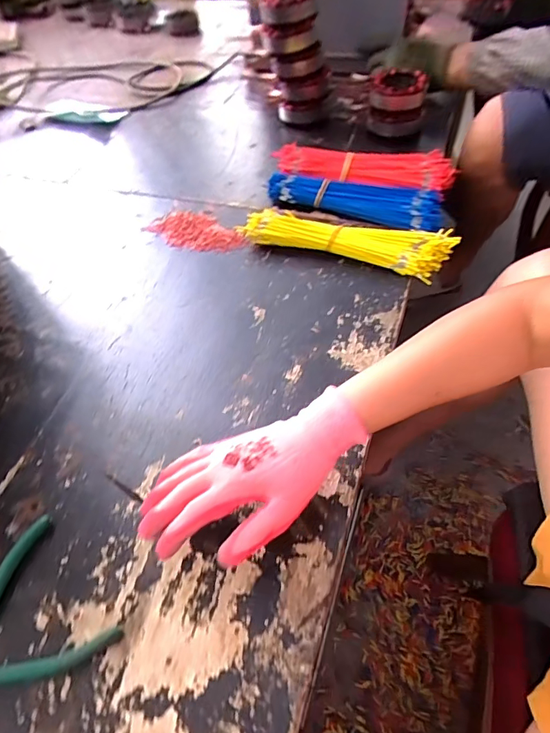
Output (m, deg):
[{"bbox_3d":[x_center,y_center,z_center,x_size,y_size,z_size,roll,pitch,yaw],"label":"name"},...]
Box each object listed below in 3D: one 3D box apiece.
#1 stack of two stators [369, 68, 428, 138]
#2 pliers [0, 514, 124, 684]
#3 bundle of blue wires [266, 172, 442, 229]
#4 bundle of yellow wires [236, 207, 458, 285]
[{"bbox_3d":[0.204,-0.444,0.765,0.089,0.081,0.109,5,53,9],"label":"stack of two stators"},{"bbox_3d":[-0.214,0.212,0.369,0.132,0.010,0.130,-38,58,-22],"label":"pliers"},{"bbox_3d":[0.110,-0.243,0.651,0.245,0.024,0.069,18,56,18],"label":"bundle of blue wires"},{"bbox_3d":[0.090,-0.166,0.606,0.274,0.037,0.068,17,56,17],"label":"bundle of yellow wires"}]

